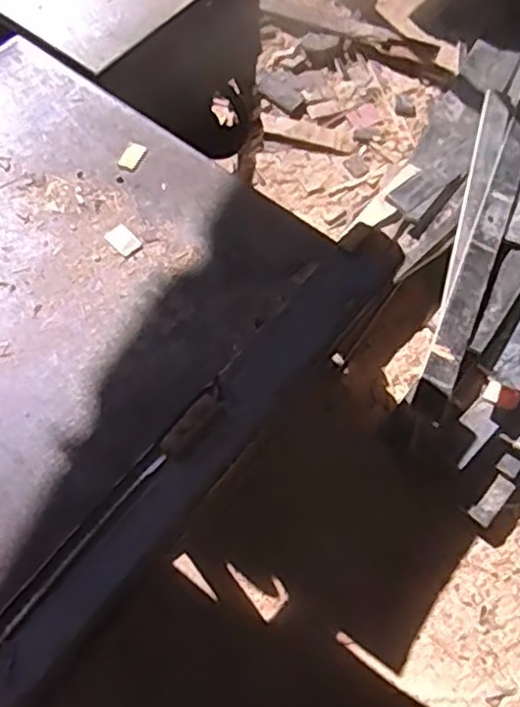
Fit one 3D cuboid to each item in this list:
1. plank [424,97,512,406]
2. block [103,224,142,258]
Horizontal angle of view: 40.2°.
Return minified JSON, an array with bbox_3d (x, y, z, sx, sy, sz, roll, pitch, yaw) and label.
[{"bbox_3d":[0.477,-0.271,1.563,0.083,0.029,0.815,14,64,11],"label":"plank"},{"bbox_3d":[-0.151,-0.125,0.783,0.028,0.004,0.042,-38,70,-22],"label":"block"}]

